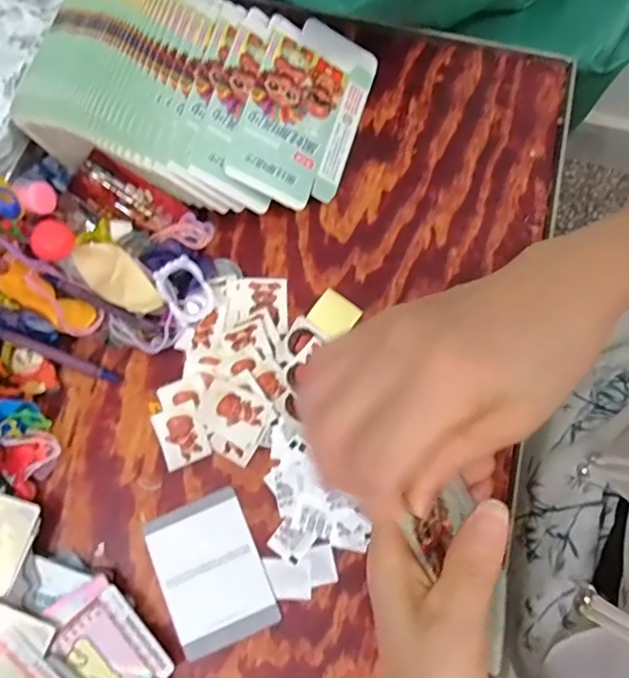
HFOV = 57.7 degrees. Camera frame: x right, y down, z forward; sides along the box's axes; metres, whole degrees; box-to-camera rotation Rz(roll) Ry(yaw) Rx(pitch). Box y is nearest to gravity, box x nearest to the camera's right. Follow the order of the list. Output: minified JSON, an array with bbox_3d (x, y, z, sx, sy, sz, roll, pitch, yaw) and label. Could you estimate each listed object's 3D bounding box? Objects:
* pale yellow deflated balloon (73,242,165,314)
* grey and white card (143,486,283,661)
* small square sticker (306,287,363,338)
[{"bbox_3d":[-0.131,-0.041,0.379,0.066,0.023,0.030,37,79,8],"label":"pale yellow deflated balloon"},{"bbox_3d":[-0.065,0.148,0.361,0.064,0.004,0.088,-24,78,-5],"label":"grey and white card"},{"bbox_3d":[0.014,-0.018,0.404,0.030,0.004,0.029,40,80,9],"label":"small square sticker"}]

